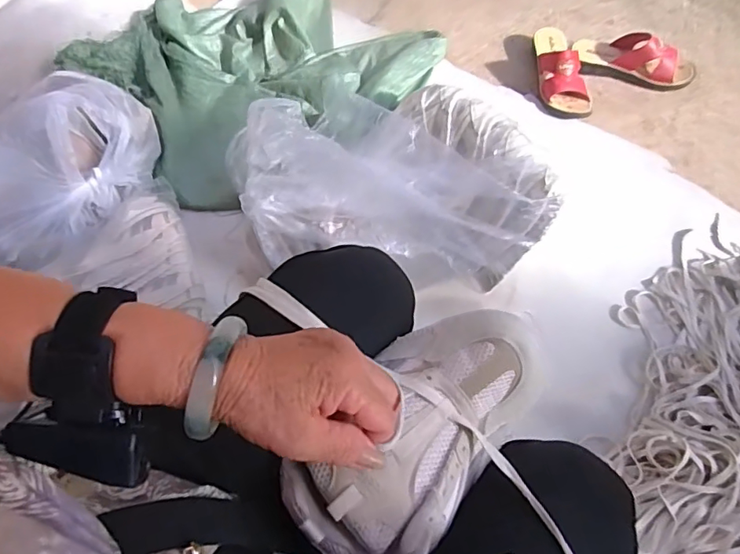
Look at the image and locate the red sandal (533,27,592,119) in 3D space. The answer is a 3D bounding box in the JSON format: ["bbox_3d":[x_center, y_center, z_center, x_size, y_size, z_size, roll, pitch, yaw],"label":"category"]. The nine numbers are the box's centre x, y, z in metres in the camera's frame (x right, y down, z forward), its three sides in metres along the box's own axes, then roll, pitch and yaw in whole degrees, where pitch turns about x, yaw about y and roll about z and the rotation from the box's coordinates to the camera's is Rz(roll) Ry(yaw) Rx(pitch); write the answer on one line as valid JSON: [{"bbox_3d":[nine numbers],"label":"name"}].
[{"bbox_3d":[0.376,-0.425,1.053,0.092,0.077,0.242,-11,63,2],"label":"red sandal"}]

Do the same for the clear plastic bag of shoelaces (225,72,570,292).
[{"bbox_3d":[0.053,-0.188,0.812,0.440,0.146,0.323,5,65,10],"label":"clear plastic bag of shoelaces"}]

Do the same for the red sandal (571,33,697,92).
[{"bbox_3d":[0.535,-0.441,1.058,0.238,0.077,0.092,14,67,14],"label":"red sandal"}]

